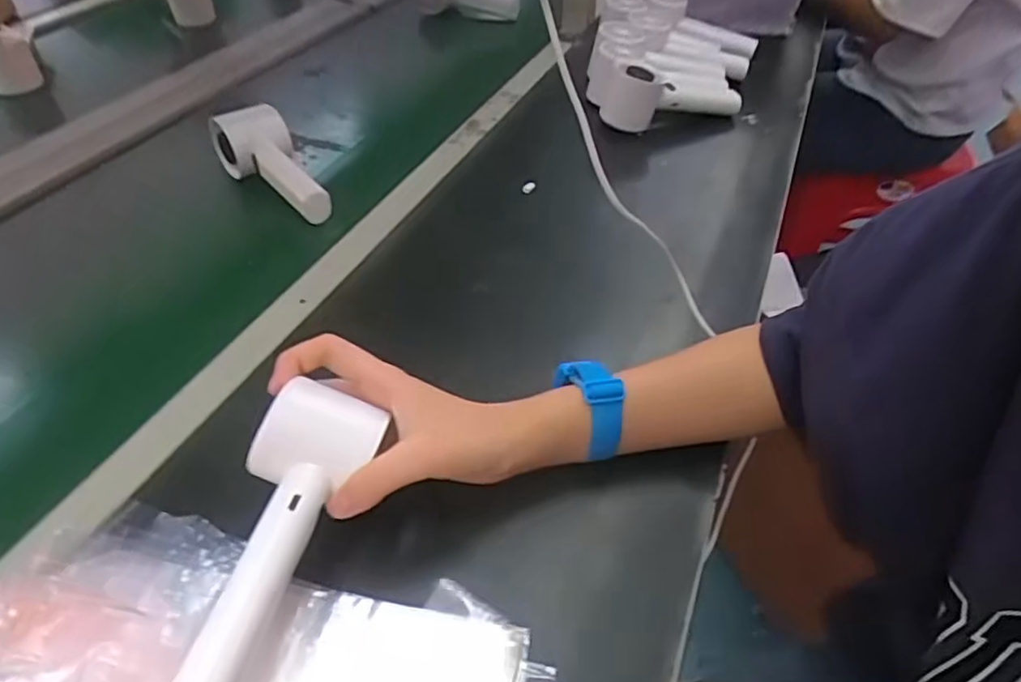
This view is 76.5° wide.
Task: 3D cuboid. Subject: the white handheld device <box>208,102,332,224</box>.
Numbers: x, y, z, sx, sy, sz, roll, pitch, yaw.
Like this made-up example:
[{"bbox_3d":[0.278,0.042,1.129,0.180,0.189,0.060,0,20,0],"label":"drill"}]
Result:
[{"bbox_3d":[-0.214,-0.165,0.591,0.057,0.055,0.148,-31,52,-28],"label":"white handheld device"}]

